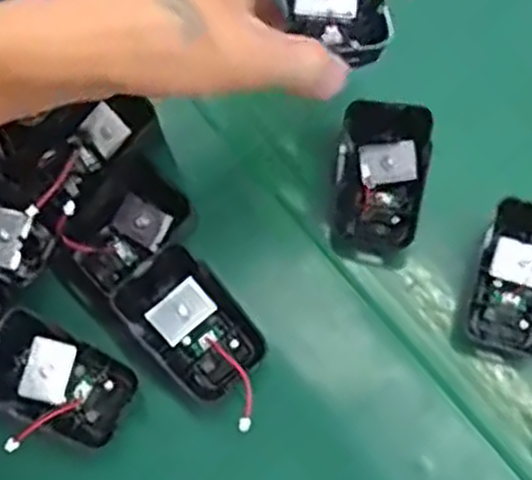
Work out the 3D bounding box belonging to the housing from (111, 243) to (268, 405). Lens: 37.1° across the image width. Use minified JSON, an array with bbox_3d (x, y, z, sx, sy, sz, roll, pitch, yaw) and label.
[{"bbox_3d":[-0.034,0.039,0.361,0.044,0.023,0.064,-39,75,-10],"label":"housing"}]

